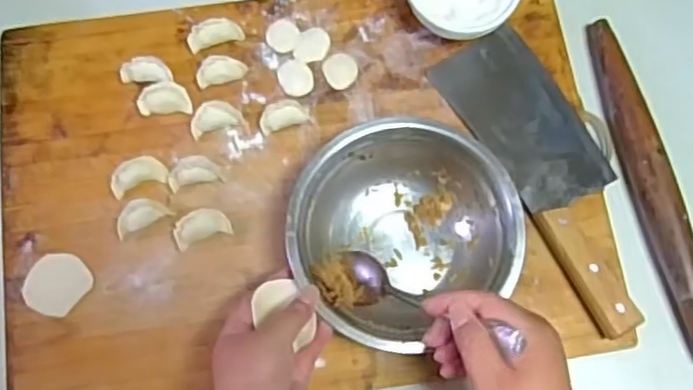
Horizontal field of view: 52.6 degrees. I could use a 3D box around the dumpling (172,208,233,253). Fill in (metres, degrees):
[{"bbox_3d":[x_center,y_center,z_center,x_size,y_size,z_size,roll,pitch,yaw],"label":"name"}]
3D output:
[{"bbox_3d":[-0.118,0.026,0.571,0.045,0.023,0.023,-21,76,-6],"label":"dumpling"}]

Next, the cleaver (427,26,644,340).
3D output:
[{"bbox_3d":[0.179,-0.023,0.590,0.091,0.021,0.267,-29,77,-8],"label":"cleaver"}]

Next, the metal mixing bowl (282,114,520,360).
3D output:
[{"bbox_3d":[0.042,0.028,0.552,0.165,0.067,0.156,0,75,0],"label":"metal mixing bowl"}]

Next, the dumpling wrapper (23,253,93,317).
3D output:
[{"bbox_3d":[-0.235,0.071,0.569,0.047,0.004,0.049,0,75,0],"label":"dumpling wrapper"}]

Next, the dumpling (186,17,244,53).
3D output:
[{"bbox_3d":[-0.116,-0.141,0.619,0.048,0.024,0.018,-17,76,-5],"label":"dumpling"}]

